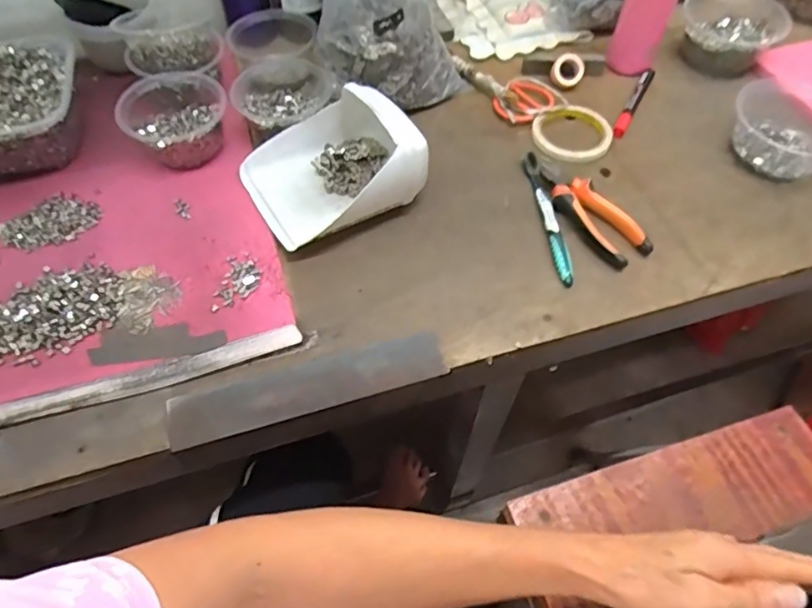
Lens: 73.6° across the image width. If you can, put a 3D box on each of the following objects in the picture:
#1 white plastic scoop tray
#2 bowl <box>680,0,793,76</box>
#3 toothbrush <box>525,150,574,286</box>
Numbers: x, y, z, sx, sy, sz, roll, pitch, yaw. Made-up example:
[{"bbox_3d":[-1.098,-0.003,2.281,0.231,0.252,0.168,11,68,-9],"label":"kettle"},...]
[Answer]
[{"bbox_3d":[-0.081,-0.149,0.583,0.176,0.090,0.149,-27,61,-16],"label":"white plastic scoop tray"},{"bbox_3d":[0.439,-0.372,0.736,0.124,0.065,0.131,0,57,0],"label":"bowl"},{"bbox_3d":[0.154,-0.099,0.595,0.015,0.013,0.180,-6,58,-4],"label":"toothbrush"}]

